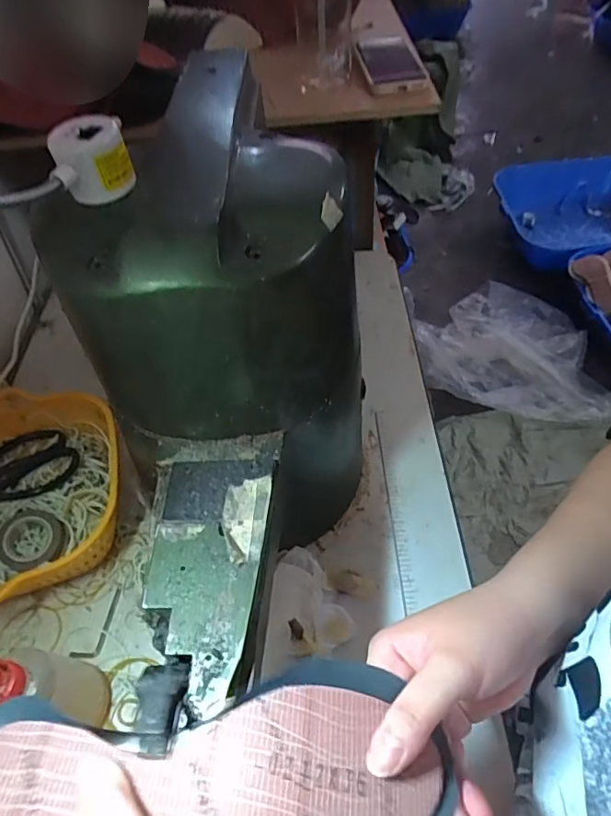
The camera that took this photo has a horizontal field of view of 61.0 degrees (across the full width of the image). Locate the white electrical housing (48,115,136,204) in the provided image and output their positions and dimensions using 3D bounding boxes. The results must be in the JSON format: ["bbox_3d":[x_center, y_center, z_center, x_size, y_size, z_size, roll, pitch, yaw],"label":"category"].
[{"bbox_3d":[-0.121,-0.141,0.295,0.039,0.034,0.030,-10,51,-3],"label":"white electrical housing"}]

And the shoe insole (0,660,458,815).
[{"bbox_3d":[-0.049,0.174,0.244,0.231,0.029,0.098,1,51,2],"label":"shoe insole"}]

